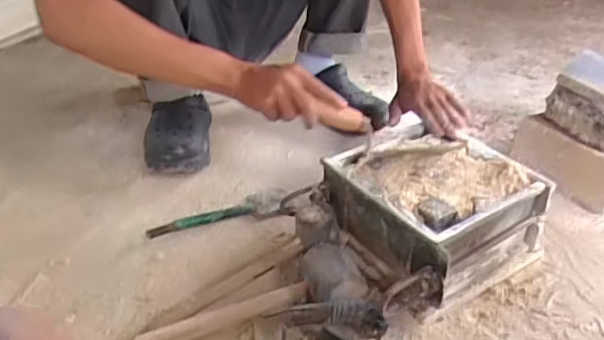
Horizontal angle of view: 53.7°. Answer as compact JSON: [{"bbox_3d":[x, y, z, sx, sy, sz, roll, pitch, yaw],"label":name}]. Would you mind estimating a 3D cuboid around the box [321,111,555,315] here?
[{"bbox_3d":[0.192,0.058,0.879,0.232,0.144,0.233,-20,39,-30],"label":"box"}]

